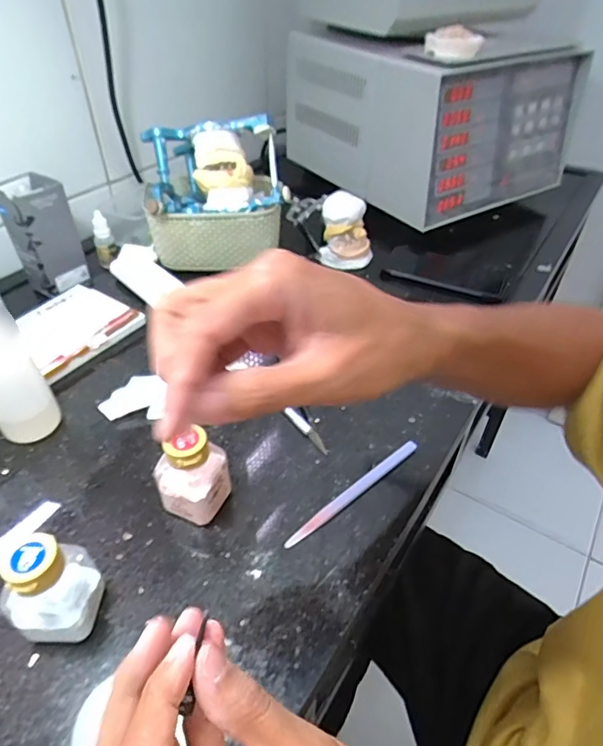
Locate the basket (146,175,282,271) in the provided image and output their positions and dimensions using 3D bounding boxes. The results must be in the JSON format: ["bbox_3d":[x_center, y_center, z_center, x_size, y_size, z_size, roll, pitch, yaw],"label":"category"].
[{"bbox_3d":[-0.106,-0.226,0.607,0.163,0.149,0.118,-6,43,-8],"label":"basket"}]

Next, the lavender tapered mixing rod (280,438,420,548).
[{"bbox_3d":[0.043,0.092,0.386,0.140,0.006,0.009,-30,51,-29],"label":"lavender tapered mixing rod"}]

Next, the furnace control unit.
[{"bbox_3d":[0.226,-0.448,0.823,0.355,0.203,0.363,-25,49,-26],"label":"furnace control unit"}]

